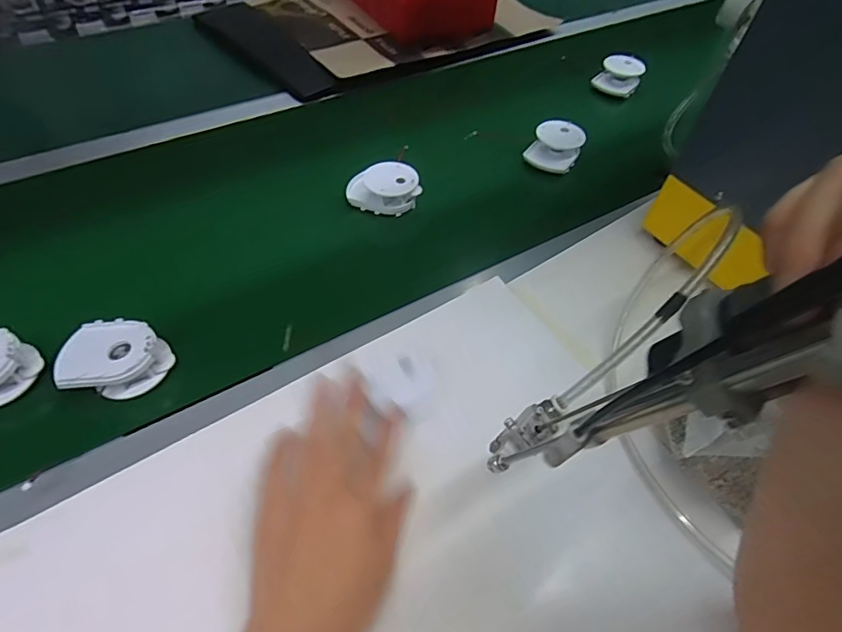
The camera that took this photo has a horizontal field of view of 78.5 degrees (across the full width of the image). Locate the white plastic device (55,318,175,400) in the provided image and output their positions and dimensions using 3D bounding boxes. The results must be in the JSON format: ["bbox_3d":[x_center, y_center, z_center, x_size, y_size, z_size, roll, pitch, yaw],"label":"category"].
[{"bbox_3d":[-0.260,0.038,0.442,0.078,0.030,0.061,5,52,1],"label":"white plastic device"}]

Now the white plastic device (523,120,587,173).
[{"bbox_3d":[0.181,-0.228,0.687,0.063,0.031,0.074,24,55,15],"label":"white plastic device"}]

